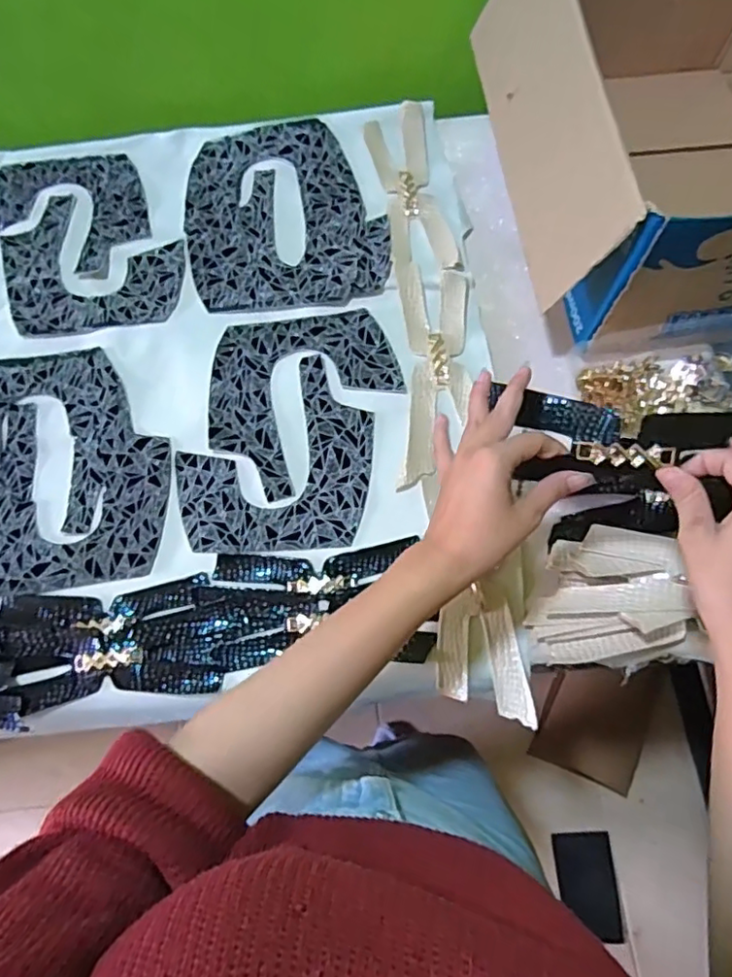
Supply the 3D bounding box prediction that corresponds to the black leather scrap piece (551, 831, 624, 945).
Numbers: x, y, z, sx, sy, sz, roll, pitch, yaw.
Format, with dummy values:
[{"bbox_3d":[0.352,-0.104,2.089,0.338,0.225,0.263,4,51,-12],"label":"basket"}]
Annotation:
[{"bbox_3d":[0.400,0.713,1.066,0.100,0.009,0.161,-9,65,16],"label":"black leather scrap piece"}]

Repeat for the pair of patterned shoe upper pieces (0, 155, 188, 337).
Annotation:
[{"bbox_3d":[-0.311,-0.269,0.641,0.179,0.012,0.267,-29,72,-12],"label":"pair of patterned shoe upper pieces"}]

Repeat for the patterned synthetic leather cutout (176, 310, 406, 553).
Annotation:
[{"bbox_3d":[-0.075,-0.061,0.571,0.185,0.009,0.246,7,76,3],"label":"patterned synthetic leather cutout"}]

